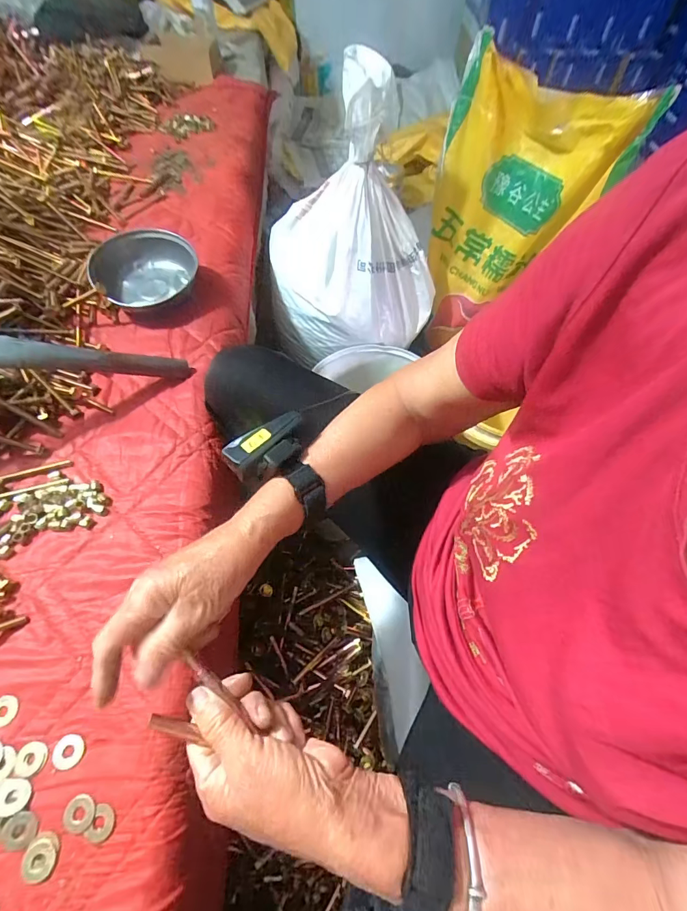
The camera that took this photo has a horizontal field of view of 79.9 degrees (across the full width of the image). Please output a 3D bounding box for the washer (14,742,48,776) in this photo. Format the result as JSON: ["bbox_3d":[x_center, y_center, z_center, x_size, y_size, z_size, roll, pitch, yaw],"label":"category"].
[{"bbox_3d":[-0.239,0.230,0.312,0.021,0.004,0.021,2,58,-3],"label":"washer"}]

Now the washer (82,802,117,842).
[{"bbox_3d":[-0.173,0.263,0.293,0.019,0.004,0.022,16,58,6],"label":"washer"}]

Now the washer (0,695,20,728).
[{"bbox_3d":[-0.271,0.203,0.325,0.022,0.004,0.022,2,58,-3],"label":"washer"}]

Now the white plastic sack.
[{"bbox_3d":[0.021,-0.365,0.713,0.266,0.396,0.224,-25,61,-17],"label":"white plastic sack"}]

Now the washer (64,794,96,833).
[{"bbox_3d":[-0.191,0.258,0.295,0.022,0.004,0.022,2,58,-3],"label":"washer"}]

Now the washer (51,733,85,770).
[{"bbox_3d":[-0.211,0.226,0.313,0.023,0.004,0.022,2,58,-3],"label":"washer"}]

